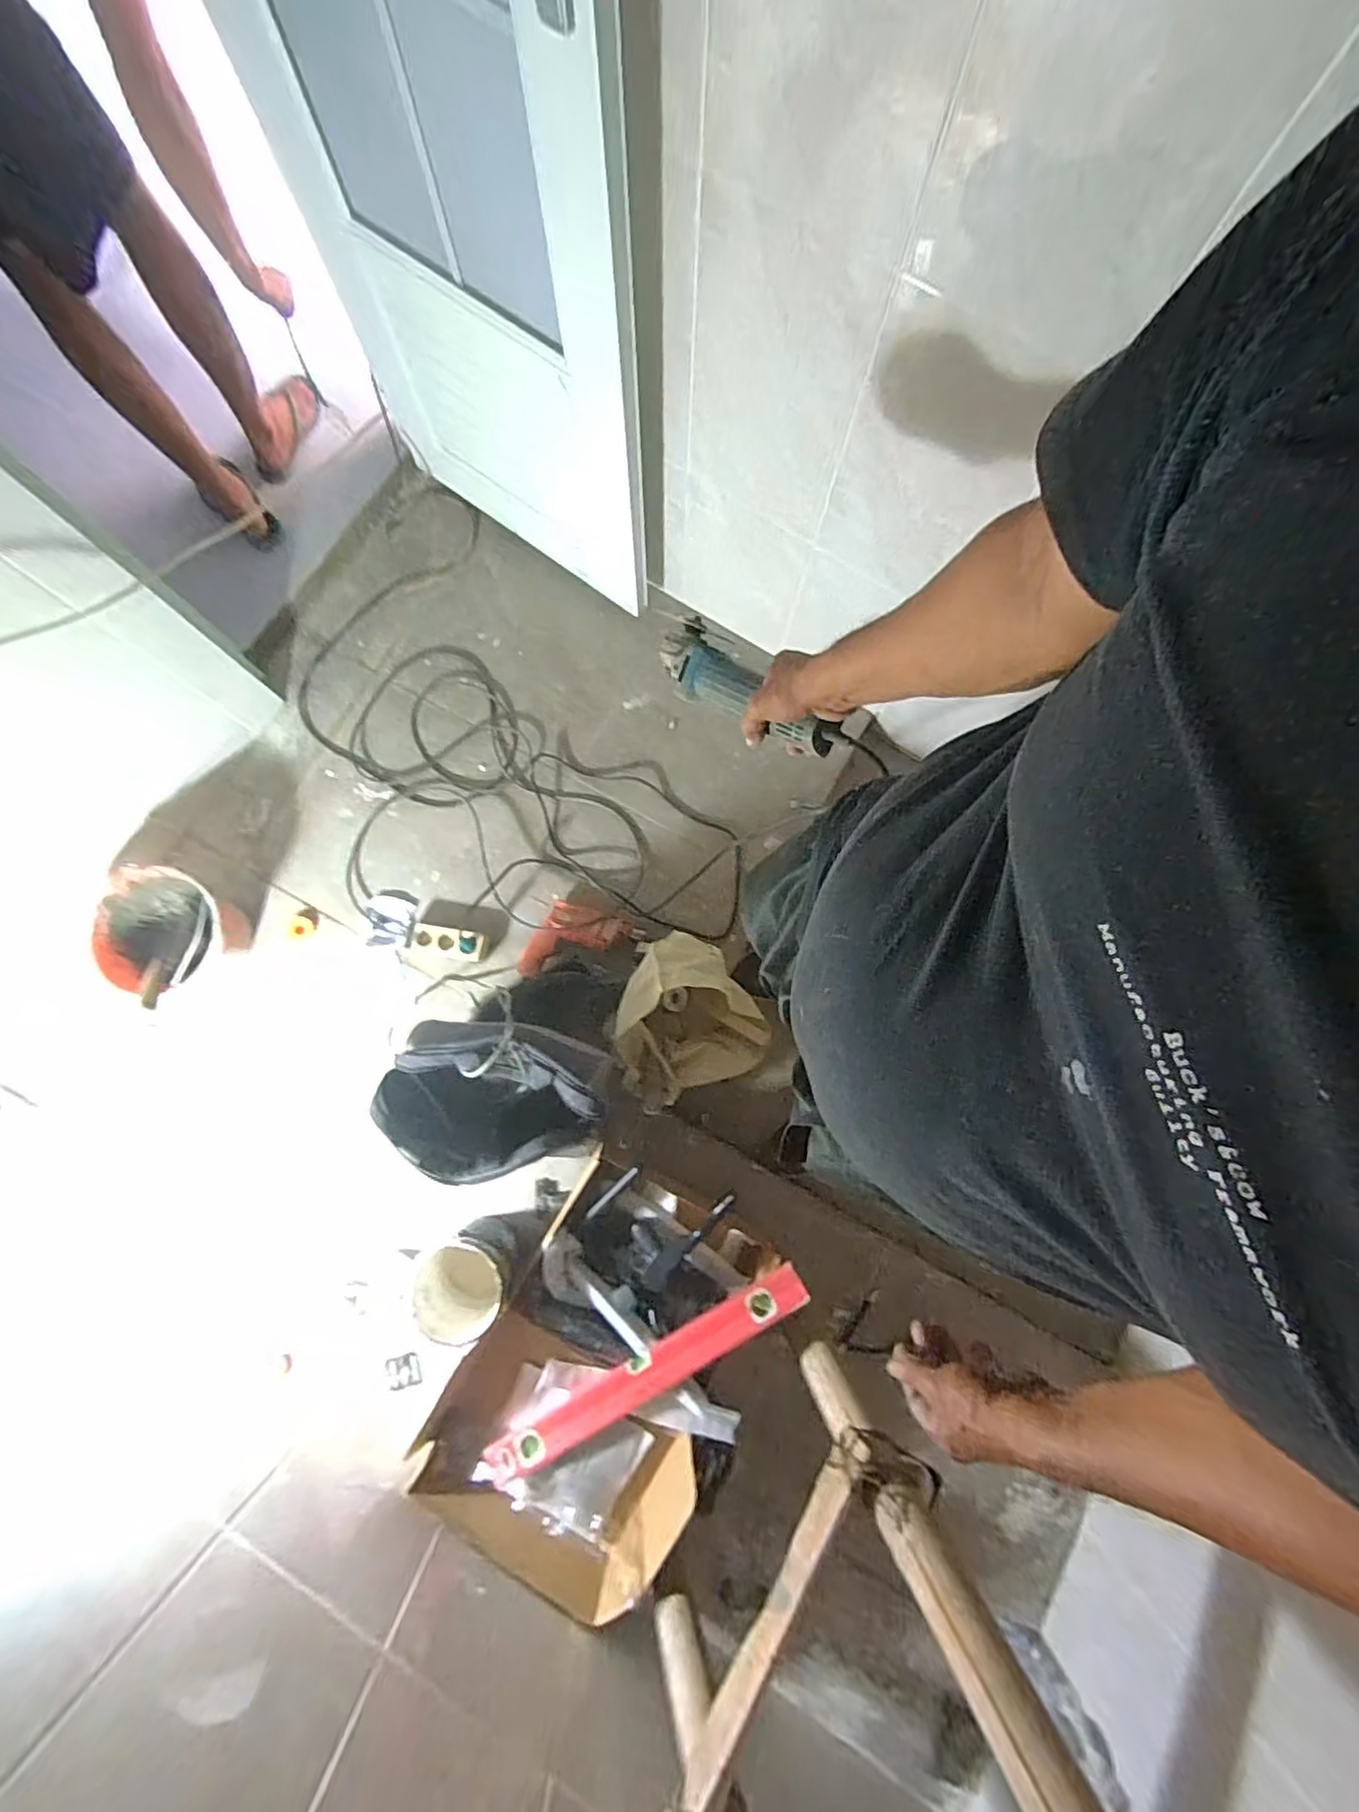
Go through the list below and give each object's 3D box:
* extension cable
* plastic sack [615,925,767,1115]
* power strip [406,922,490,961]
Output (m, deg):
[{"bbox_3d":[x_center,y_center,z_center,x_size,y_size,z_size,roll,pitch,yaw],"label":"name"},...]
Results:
[{"bbox_3d":[-0.411,-0.255,1.341,0.674,0.054,1.059,-37,82,-7],"label":"extension cable"},{"bbox_3d":[0.006,0.202,1.187,0.284,0.173,0.291,-22,81,-5],"label":"plastic sack"},{"bbox_3d":[-0.474,0.074,1.293,0.169,0.046,0.064,11,80,1],"label":"power strip"}]

